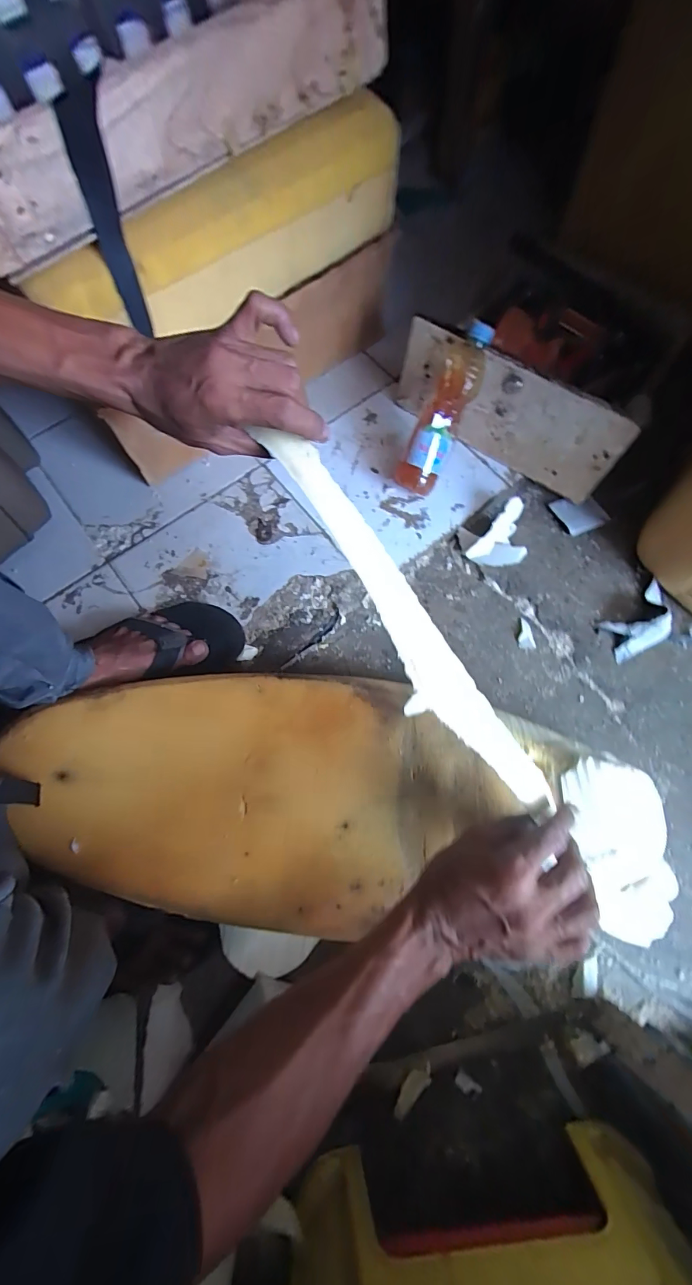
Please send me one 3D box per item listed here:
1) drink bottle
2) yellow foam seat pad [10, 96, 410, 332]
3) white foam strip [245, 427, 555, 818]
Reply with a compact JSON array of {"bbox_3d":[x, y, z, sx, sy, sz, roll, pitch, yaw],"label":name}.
[{"bbox_3d":[0.146,-0.337,0.644,0.063,0.064,0.228,28,114,9],"label":"drink bottle"},{"bbox_3d":[-0.125,-0.488,0.529,0.475,0.139,0.029,-38,75,-12],"label":"yellow foam seat pad"},{"bbox_3d":[0.046,-0.009,0.345,0.062,0.013,0.370,-39,94,-37],"label":"white foam strip"}]

